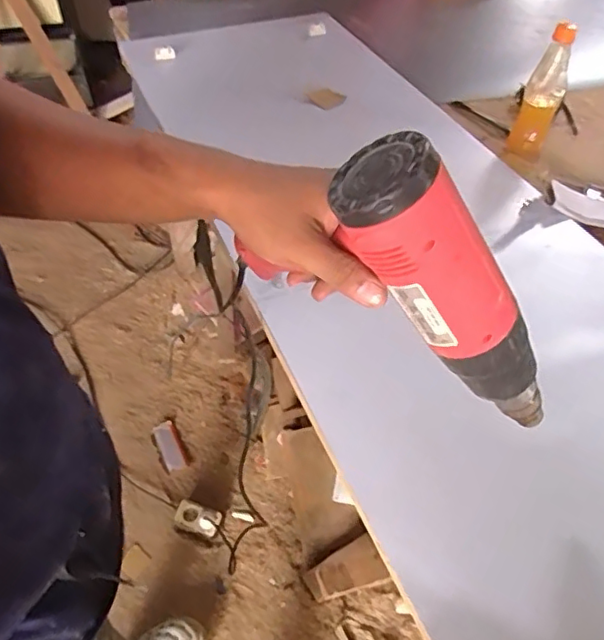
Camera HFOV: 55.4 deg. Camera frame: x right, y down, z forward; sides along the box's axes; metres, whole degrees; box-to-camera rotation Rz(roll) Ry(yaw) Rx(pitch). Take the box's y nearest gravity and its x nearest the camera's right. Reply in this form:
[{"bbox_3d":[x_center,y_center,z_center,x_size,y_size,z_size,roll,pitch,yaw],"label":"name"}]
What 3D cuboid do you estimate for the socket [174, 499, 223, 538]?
[{"bbox_3d":[-0.246,0.469,1.360,0.123,0.033,0.058,9,48,32],"label":"socket"}]

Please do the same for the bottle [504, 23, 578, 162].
[{"bbox_3d":[0.377,-0.352,0.909,0.058,0.212,0.067,18,52,14],"label":"bottle"}]

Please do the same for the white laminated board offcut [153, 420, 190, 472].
[{"bbox_3d":[-0.345,0.330,1.510,0.055,0.011,0.149,-22,53,-18],"label":"white laminated board offcut"}]

